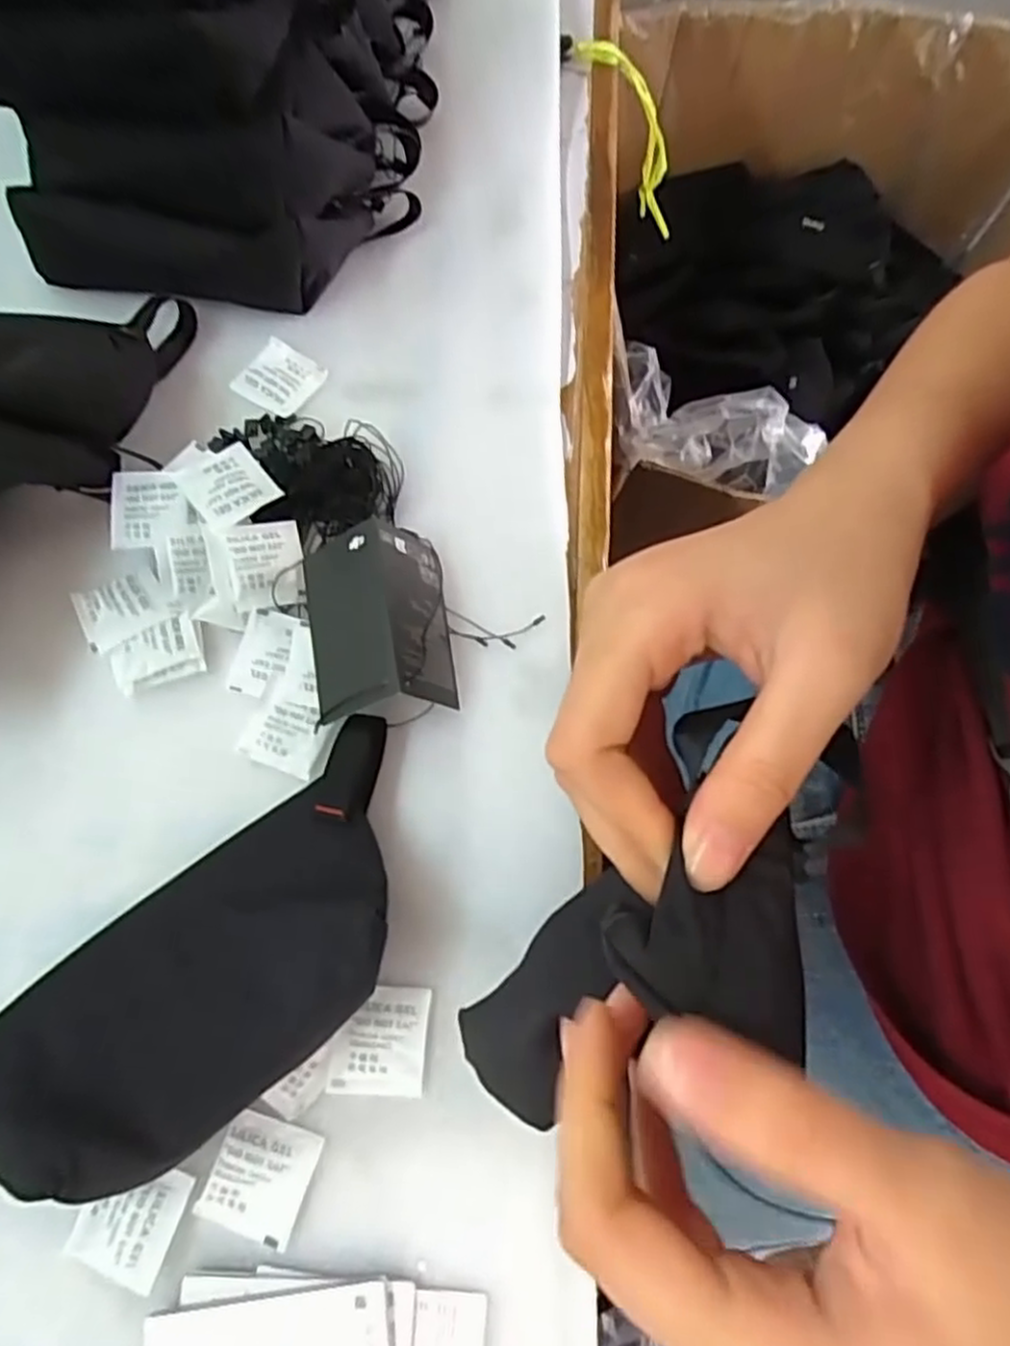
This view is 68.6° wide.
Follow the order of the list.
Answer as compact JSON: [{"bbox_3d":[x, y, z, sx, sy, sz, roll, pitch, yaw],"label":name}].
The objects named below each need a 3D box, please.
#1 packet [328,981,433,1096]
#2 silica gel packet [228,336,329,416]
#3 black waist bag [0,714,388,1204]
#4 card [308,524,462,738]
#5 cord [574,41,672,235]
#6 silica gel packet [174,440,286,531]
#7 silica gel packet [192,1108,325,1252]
[{"bbox_3d":[-0.054,0.159,0.321,0.040,0.004,0.043,4,73,0],"label":"packet"},{"bbox_3d":[-0.126,-0.165,0.413,0.039,0.005,0.040,32,74,8],"label":"silica gel packet"},{"bbox_3d":[-0.121,0.121,0.305,0.215,0.049,0.102,-38,77,-12],"label":"black waist bag"},{"bbox_3d":[-0.062,-0.027,0.353,0.068,0.044,0.092,-9,73,-5],"label":"card"},{"bbox_3d":[0.099,-0.403,0.556,0.036,0.161,0.031,-11,71,25],"label":"cord"},{"bbox_3d":[-0.140,-0.095,0.371,0.039,0.005,0.040,-38,78,-12],"label":"silica gel packet"},{"bbox_3d":[-0.100,0.206,0.302,0.038,0.004,0.041,20,73,5],"label":"silica gel packet"}]

